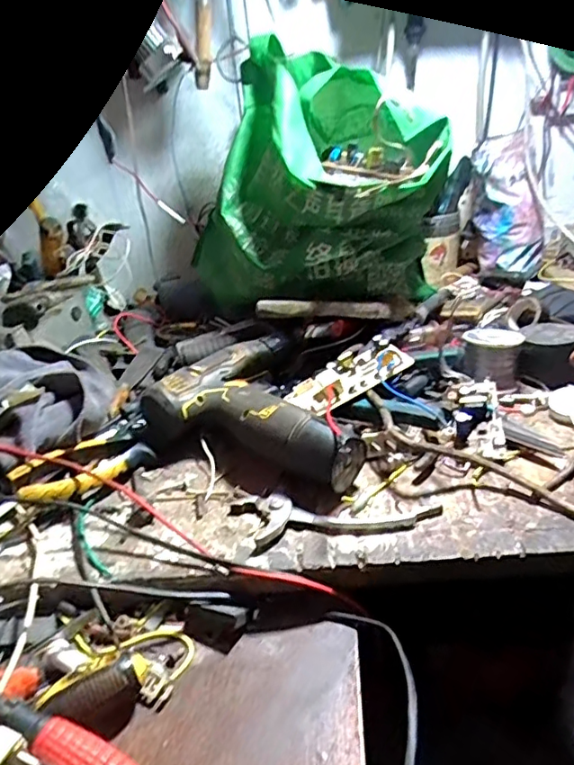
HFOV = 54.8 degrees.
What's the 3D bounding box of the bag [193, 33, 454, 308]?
[{"bbox_3d":[0.035,-0.204,0.595,0.237,0.210,0.228,-10,33,-15],"label":"bag"}]

